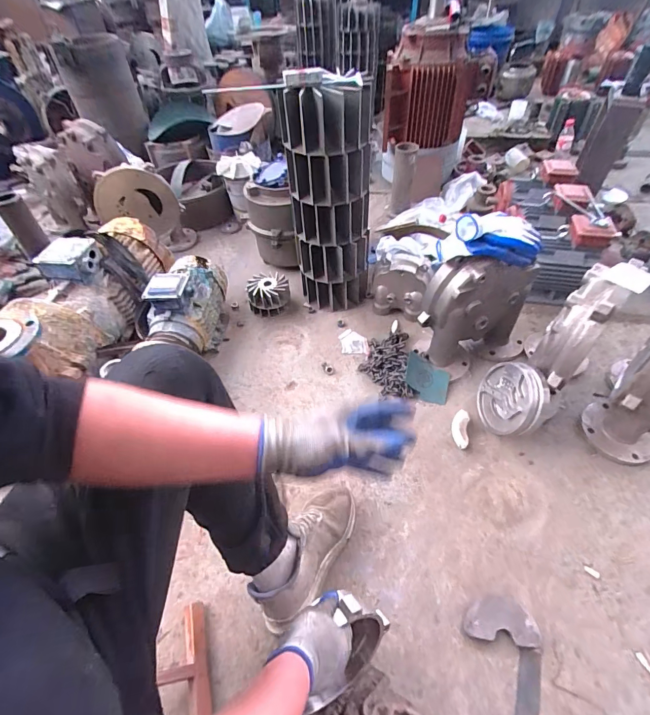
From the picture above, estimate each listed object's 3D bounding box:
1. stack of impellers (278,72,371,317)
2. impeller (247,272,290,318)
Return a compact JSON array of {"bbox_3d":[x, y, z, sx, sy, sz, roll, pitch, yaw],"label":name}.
[{"bbox_3d":[0.013,-0.435,1.112,0.229,0.629,0.189,-1,50,2],"label":"stack of impellers"},{"bbox_3d":[-0.192,-0.212,1.274,0.145,0.101,0.114,-10,51,-6],"label":"impeller"}]

